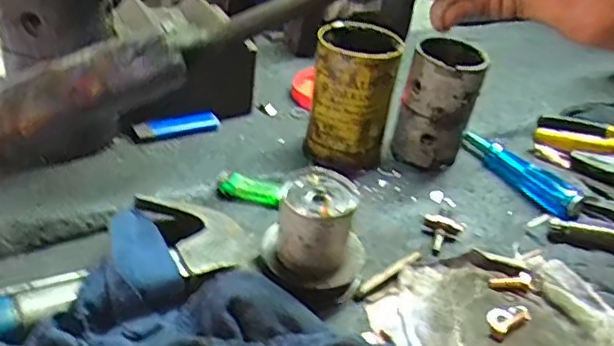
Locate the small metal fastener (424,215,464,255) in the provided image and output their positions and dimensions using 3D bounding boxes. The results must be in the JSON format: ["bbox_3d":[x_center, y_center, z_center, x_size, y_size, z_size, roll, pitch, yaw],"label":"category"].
[{"bbox_3d":[0.107,0.049,0.487,0.031,0.019,0.038,15,33,13],"label":"small metal fastener"}]

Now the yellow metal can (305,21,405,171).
[{"bbox_3d":[0.041,-0.071,0.555,0.070,0.116,0.081,10,32,4],"label":"yellow metal can"}]

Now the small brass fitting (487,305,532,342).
[{"bbox_3d":[0.135,0.099,0.414,0.037,0.009,0.021,-16,39,-31],"label":"small brass fitting"}]

